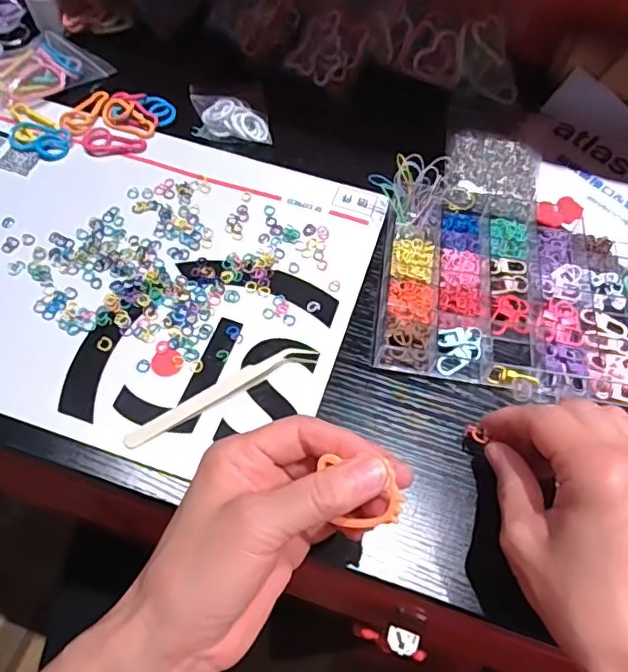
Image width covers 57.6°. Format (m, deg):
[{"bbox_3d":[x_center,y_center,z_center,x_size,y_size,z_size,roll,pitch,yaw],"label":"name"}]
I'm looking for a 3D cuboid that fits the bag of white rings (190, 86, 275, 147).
[{"bbox_3d":[-0.066,-0.178,0.453,0.064,0.020,0.050,3,61,-3],"label":"bag of white rings"}]

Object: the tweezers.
[{"bbox_3d":[-0.055,0.034,0.342,0.120,0.009,0.015,-25,66,-17],"label":"tweezers"}]

